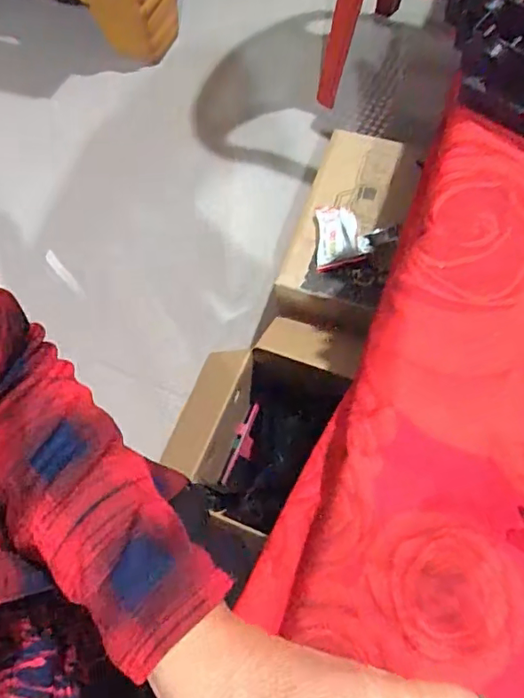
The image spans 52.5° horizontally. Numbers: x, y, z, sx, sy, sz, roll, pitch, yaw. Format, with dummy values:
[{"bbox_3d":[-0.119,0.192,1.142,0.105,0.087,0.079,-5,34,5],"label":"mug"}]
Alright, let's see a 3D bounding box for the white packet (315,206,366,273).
[{"bbox_3d":[0.116,-0.173,0.809,0.065,0.013,0.114,-5,70,16],"label":"white packet"}]

